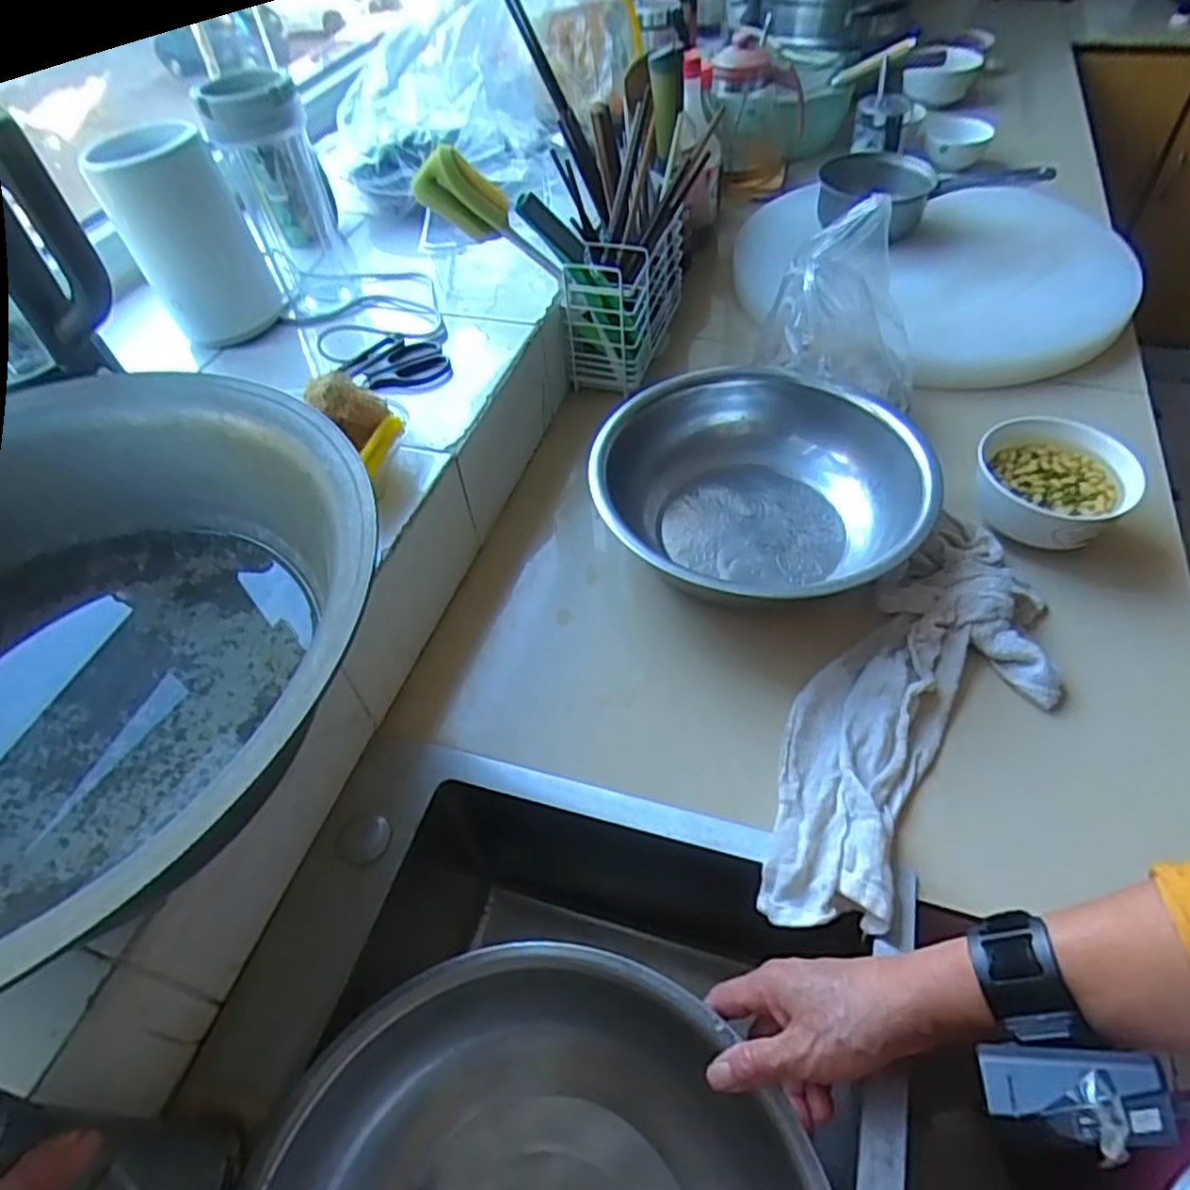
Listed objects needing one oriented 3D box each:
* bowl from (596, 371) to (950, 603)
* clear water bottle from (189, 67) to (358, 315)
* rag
[{"bbox_3d":[0.144,-0.088,0.656,0.272,0.086,0.273,-2,51,3],"label":"bowl"},{"bbox_3d":[-0.315,-0.410,0.758,0.089,0.209,0.098,-16,51,-8],"label":"clear water bottle"},{"bbox_3d":[0.237,0.079,0.540,0.143,0.042,0.377,31,60,26],"label":"rag"}]

